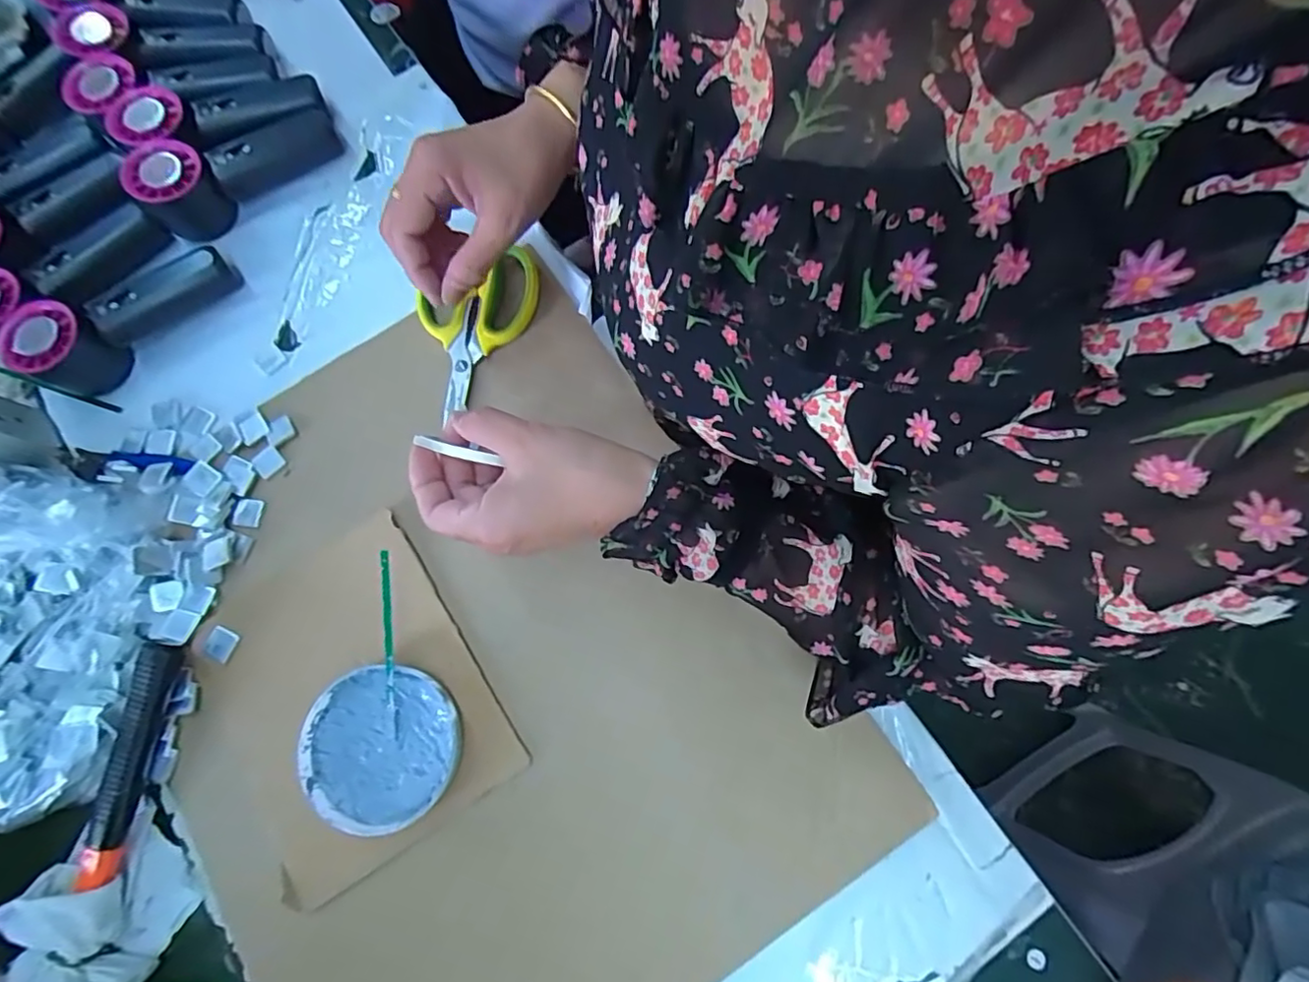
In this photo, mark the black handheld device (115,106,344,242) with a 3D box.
[{"bbox_3d":[-0.337,-0.268,0.493,0.154,0.058,0.052,-41,79,-5],"label":"black handheld device"}]

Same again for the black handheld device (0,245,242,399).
[{"bbox_3d":[-0.404,-0.139,0.463,0.057,0.055,0.150,41,83,11],"label":"black handheld device"}]

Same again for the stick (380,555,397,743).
[{"bbox_3d":[-0.175,0.101,0.401,0.007,0.008,0.126,0,97,0],"label":"stick"}]

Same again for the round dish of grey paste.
[{"bbox_3d":[-0.178,0.166,0.398,0.098,0.015,0.098,-1,78,3],"label":"round dish of grey paste"}]

